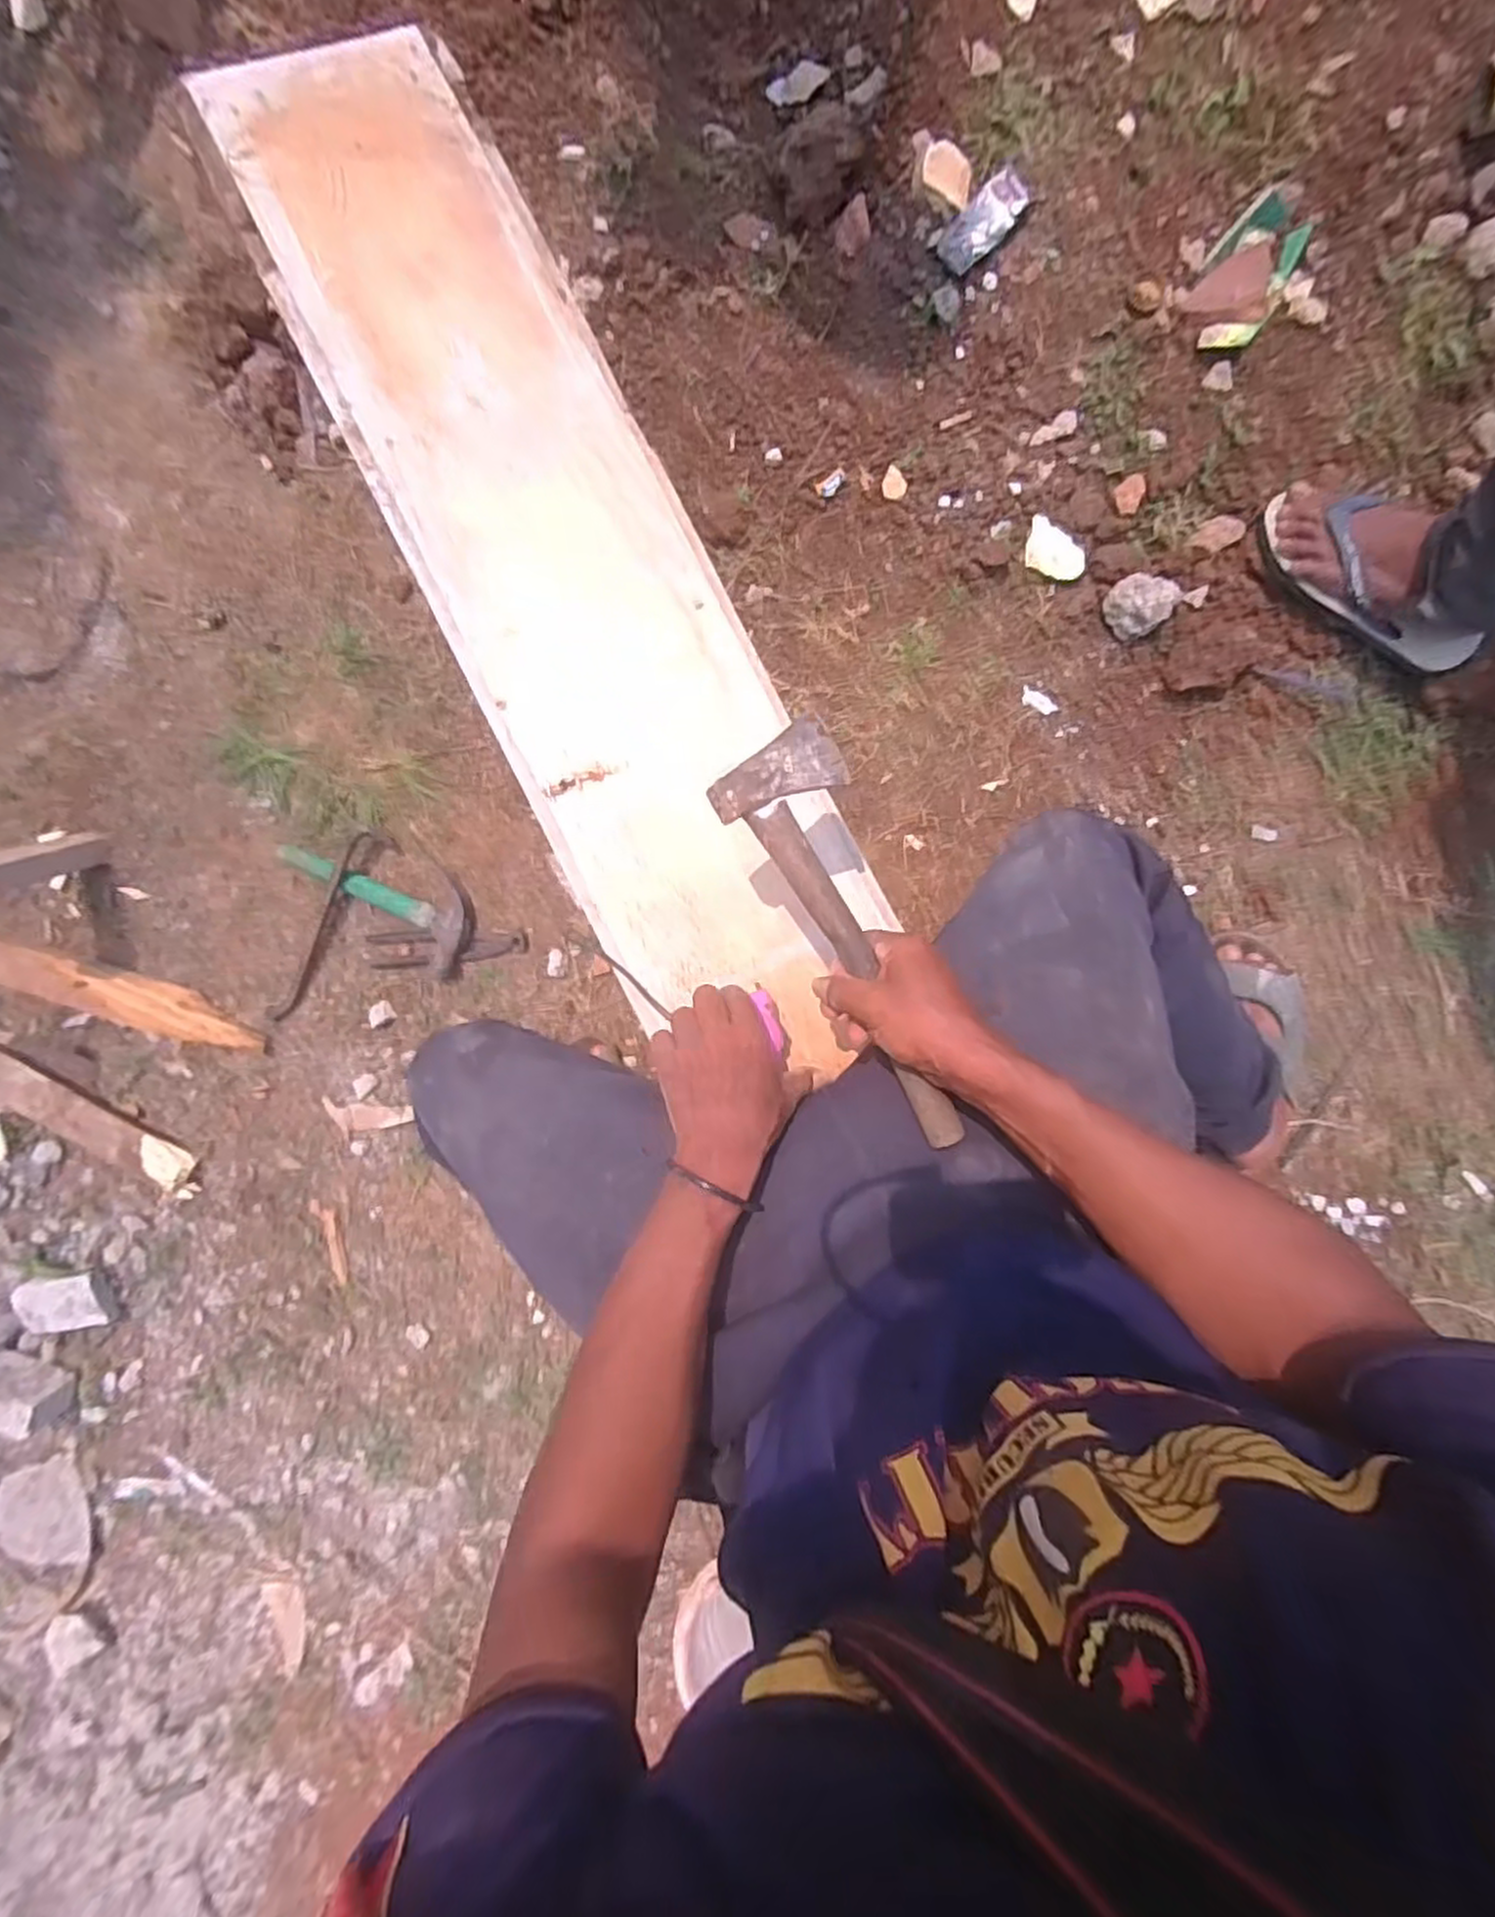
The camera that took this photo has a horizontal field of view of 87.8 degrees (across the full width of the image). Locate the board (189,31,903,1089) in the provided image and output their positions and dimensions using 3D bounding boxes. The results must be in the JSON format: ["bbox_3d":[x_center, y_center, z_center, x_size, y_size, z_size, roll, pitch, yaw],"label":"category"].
[{"bbox_3d":[-0.158,-0.339,0.644,0.227,0.016,0.923,-27,88,-7],"label":"board"}]

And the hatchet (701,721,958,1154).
[{"bbox_3d":[0.077,-0.015,0.519,0.090,0.036,0.286,-31,91,-18],"label":"hatchet"}]

